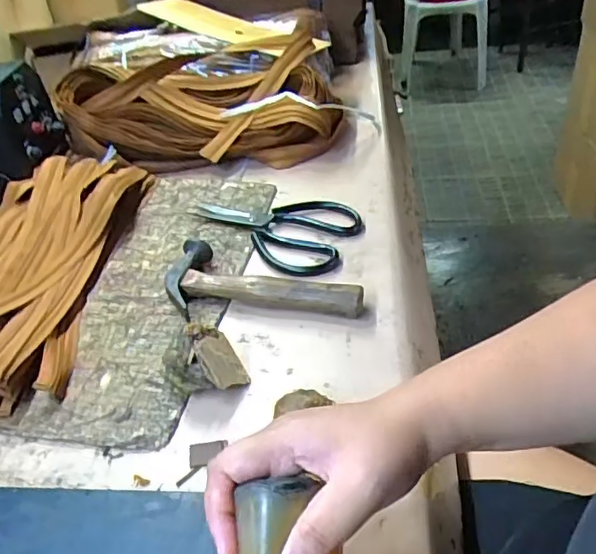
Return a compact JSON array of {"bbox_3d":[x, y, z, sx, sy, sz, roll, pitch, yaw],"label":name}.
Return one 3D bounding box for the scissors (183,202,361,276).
[{"bbox_3d":[-0.026,-0.068,0.669,0.203,0.011,0.132,24,48,32],"label":"scissors"}]

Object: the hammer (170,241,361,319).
[{"bbox_3d":[-0.033,0.008,0.571,0.194,0.031,0.081,5,41,14],"label":"hammer"}]

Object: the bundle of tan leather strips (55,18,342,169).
[{"bbox_3d":[-0.139,-0.254,0.809,0.384,0.122,0.193,-7,39,-1],"label":"bundle of tan leather strips"}]

